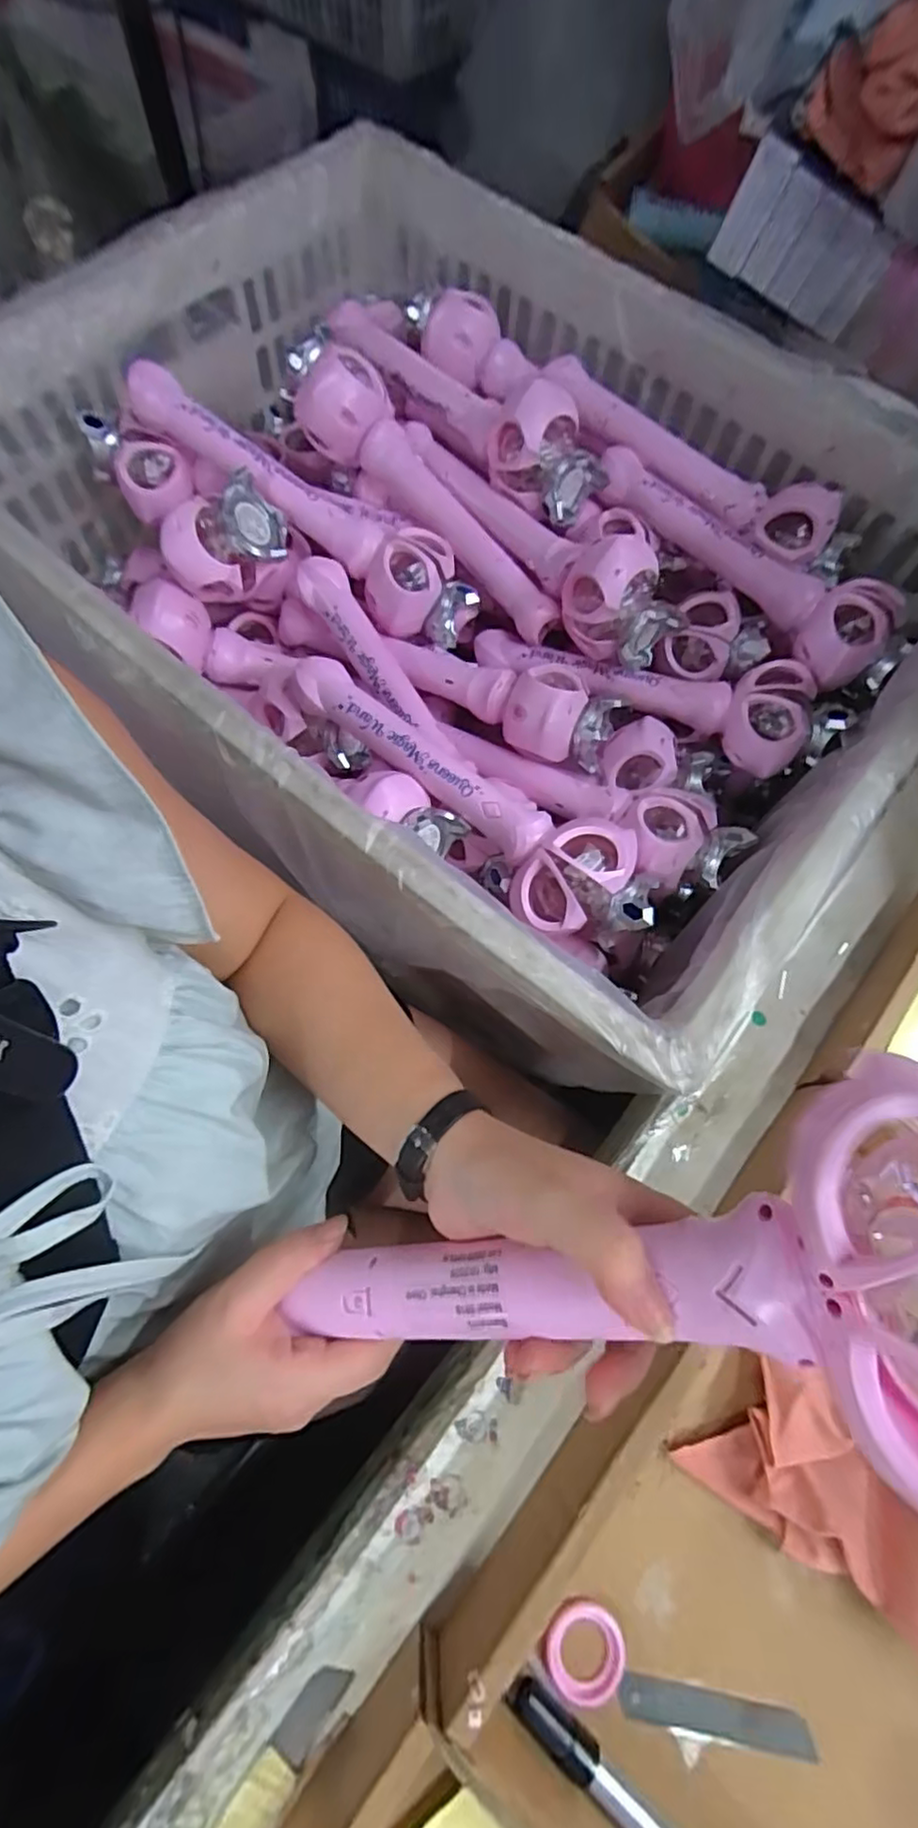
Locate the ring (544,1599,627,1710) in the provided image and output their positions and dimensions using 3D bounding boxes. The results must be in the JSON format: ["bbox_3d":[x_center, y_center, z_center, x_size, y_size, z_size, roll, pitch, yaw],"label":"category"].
[{"bbox_3d":[0.061,0.356,0.313,0.037,0.008,0.037,1,71,-4],"label":"ring"}]

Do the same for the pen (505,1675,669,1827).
[{"bbox_3d":[0.081,0.404,0.292,0.138,0.019,0.016,38,73,9],"label":"pen"}]

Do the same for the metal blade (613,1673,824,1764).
[{"bbox_3d":[0.125,0.389,0.312,0.096,0.005,0.018,14,68,-1],"label":"metal blade"}]

